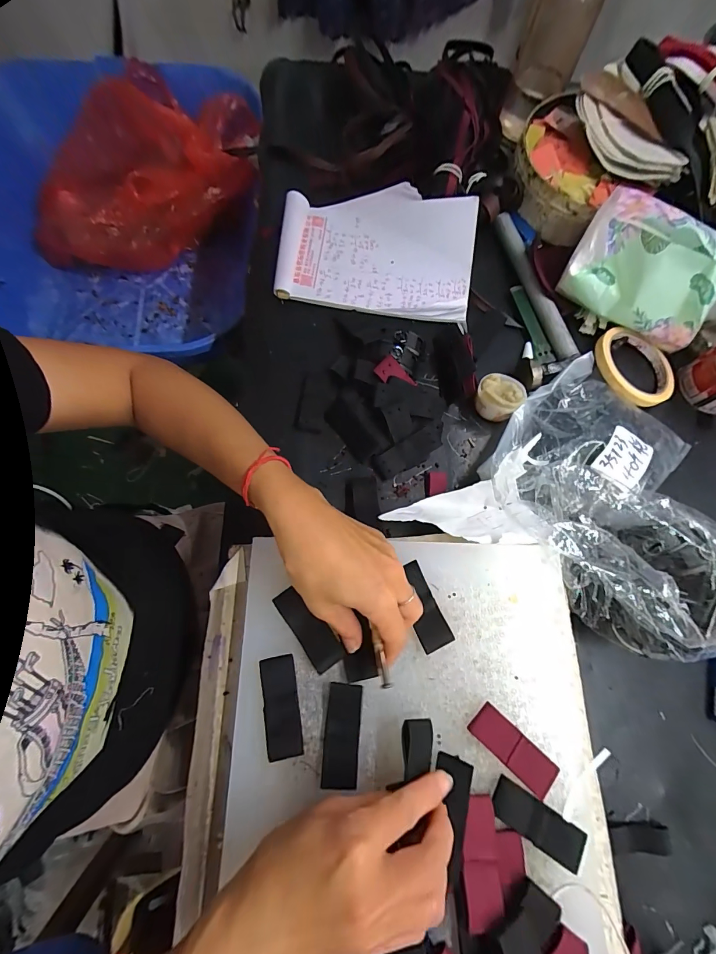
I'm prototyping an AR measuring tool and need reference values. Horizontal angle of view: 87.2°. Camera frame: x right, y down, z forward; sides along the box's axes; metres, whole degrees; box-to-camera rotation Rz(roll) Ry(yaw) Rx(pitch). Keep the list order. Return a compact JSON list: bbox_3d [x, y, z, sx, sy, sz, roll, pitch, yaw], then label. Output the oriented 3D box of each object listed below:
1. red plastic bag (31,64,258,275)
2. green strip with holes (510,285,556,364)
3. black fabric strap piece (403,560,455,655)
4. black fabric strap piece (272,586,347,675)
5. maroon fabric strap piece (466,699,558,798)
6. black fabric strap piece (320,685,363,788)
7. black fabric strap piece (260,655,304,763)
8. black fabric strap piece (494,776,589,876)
[{"bbox_3d":[-0.387,-0.585,0.687,0.437,0.198,0.315,1,74,-1],"label":"red plastic bag"},{"bbox_3d":[0.197,-0.173,0.425,0.020,0.010,0.099,-11,74,-5],"label":"green strip with holes"},{"bbox_3d":[0.051,0.103,0.299,0.026,0.004,0.067,-21,77,-22],"label":"black fabric strap piece"},{"bbox_3d":[-0.038,0.117,0.291,0.024,0.006,0.065,-35,78,-11],"label":"black fabric strap piece"},{"bbox_3d":[0.113,0.199,0.275,0.066,0.007,0.024,41,77,10],"label":"maroon fabric strap piece"},{"bbox_3d":[-0.011,0.186,0.271,0.024,0.004,0.064,5,71,-2],"label":"black fabric strap piece"},{"bbox_3d":[-0.057,0.169,0.277,0.025,0.004,0.066,-8,72,-9],"label":"black fabric strap piece"},{"bbox_3d":[0.125,0.241,0.261,0.065,0.007,0.025,33,75,8],"label":"black fabric strap piece"}]

